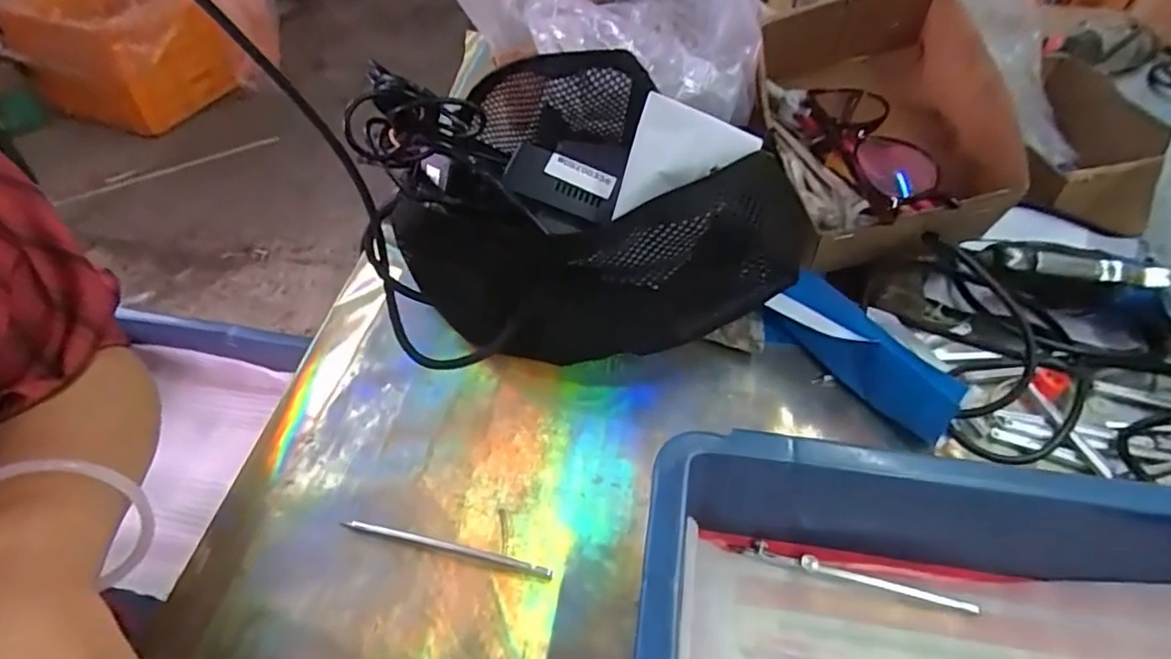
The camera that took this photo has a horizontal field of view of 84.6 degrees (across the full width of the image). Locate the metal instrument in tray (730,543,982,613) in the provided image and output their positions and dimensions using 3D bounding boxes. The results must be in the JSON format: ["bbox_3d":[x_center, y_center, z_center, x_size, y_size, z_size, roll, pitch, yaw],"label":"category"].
[{"bbox_3d":[0.123,0.112,0.294,0.105,0.009,0.007,12,51,11],"label":"metal instrument in tray"}]

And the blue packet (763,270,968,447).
[{"bbox_3d":[0.152,0.014,0.356,0.028,0.050,0.107,-37,58,-26],"label":"blue packet"}]

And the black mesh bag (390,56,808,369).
[{"bbox_3d":[0.010,-0.064,0.385,0.219,0.116,0.154,20,53,18],"label":"black mesh bag"}]

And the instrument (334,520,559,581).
[{"bbox_3d":[-0.068,0.106,0.313,0.106,0.006,0.006,10,50,10],"label":"instrument"}]

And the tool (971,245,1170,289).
[{"bbox_3d":[0.278,-0.036,0.369,0.098,0.018,0.018,8,49,8],"label":"tool"}]

